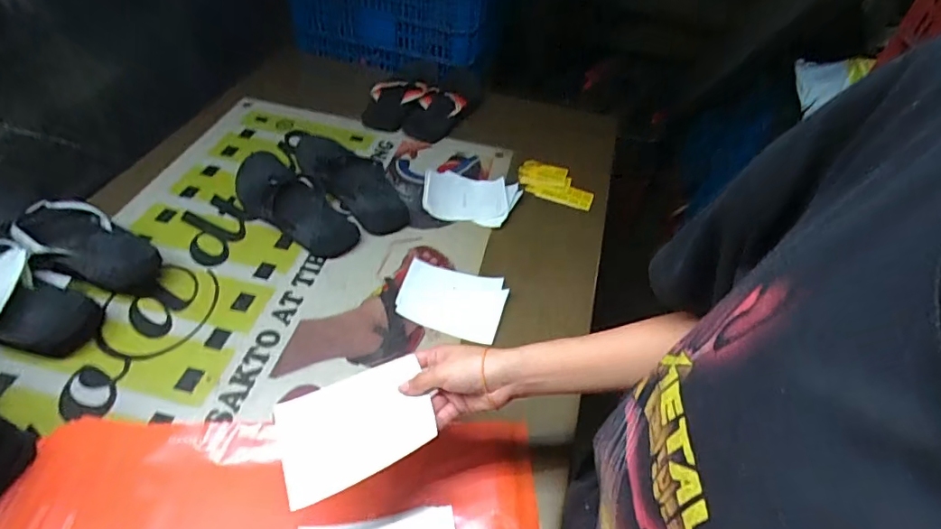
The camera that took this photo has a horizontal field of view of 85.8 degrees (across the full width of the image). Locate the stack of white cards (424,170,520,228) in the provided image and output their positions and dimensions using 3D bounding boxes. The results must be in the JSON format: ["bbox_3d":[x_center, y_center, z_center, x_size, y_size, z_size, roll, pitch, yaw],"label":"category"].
[{"bbox_3d":[0.001,-0.131,0.944,0.172,0.028,0.128,7,45,1],"label":"stack of white cards"}]

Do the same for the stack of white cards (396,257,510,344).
[{"bbox_3d":[-0.027,0.051,0.780,0.160,0.020,0.122,15,45,9],"label":"stack of white cards"}]

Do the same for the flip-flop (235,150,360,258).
[{"bbox_3d":[-0.305,-0.106,0.865,0.263,0.050,0.115,34,51,26],"label":"flip-flop"}]

